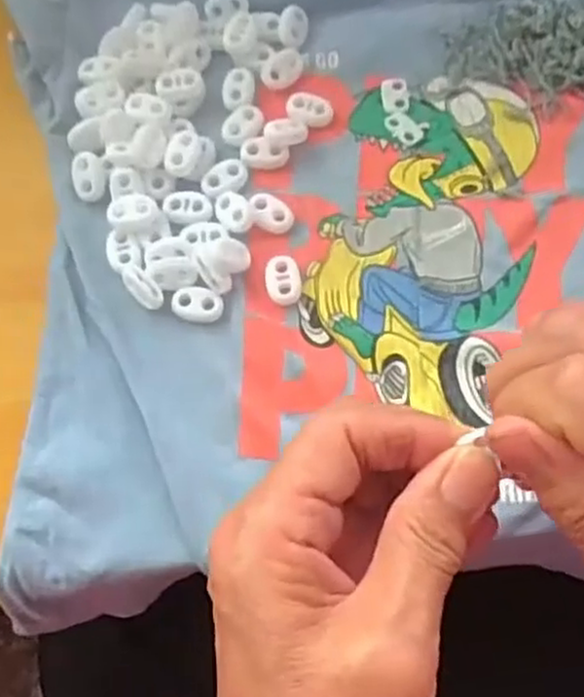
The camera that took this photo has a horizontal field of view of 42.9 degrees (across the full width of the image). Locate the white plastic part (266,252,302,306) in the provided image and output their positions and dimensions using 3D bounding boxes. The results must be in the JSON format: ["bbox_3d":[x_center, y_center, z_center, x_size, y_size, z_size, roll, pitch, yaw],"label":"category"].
[{"bbox_3d":[-0.004,-0.030,0.326,0.015,0.004,0.024,-6,72,0],"label":"white plastic part"}]

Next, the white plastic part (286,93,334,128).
[{"bbox_3d":[0.009,-0.112,0.351,0.022,0.006,0.014,8,72,4],"label":"white plastic part"}]

